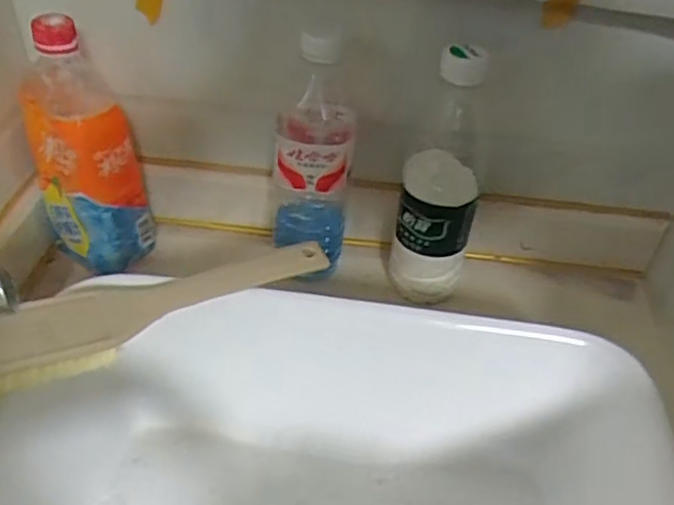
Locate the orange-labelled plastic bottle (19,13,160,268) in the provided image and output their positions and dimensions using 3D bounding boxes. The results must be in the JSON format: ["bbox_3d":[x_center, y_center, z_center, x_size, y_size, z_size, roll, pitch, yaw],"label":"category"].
[{"bbox_3d":[-0.202,-0.081,0.533,0.083,0.206,0.073,-20,47,-25],"label":"orange-labelled plastic bottle"}]

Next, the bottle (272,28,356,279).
[{"bbox_3d":[-0.021,-0.077,0.557,0.065,0.215,0.075,4,42,-1],"label":"bottle"}]

